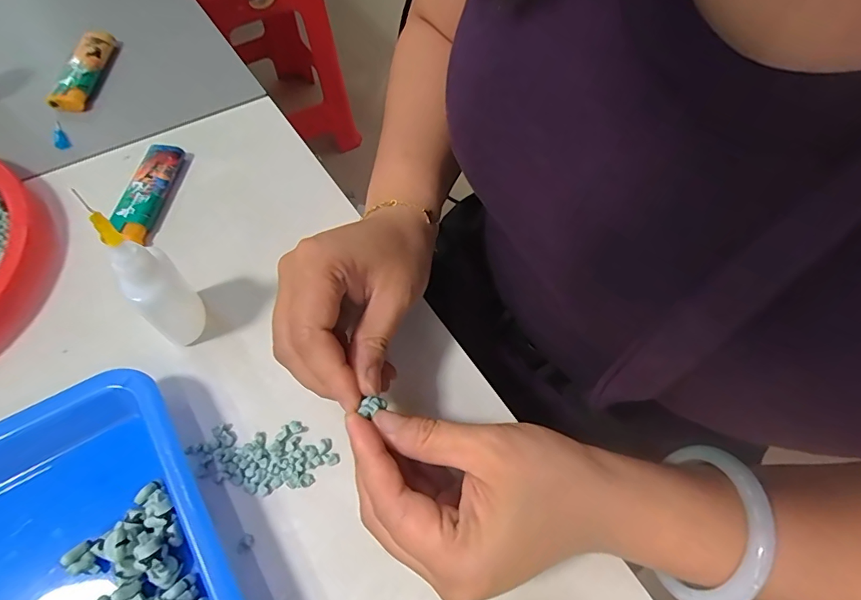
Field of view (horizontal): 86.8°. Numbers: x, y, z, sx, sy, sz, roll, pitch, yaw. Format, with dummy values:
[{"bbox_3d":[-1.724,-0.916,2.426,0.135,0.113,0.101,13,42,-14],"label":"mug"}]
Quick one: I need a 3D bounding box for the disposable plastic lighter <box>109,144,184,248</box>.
[{"bbox_3d":[-0.180,-0.069,0.290,0.019,0.014,0.075,6,62,-1],"label":"disposable plastic lighter"}]

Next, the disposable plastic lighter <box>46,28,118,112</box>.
[{"bbox_3d":[-0.256,-0.170,0.334,0.017,0.018,0.079,3,62,-3],"label":"disposable plastic lighter"}]

